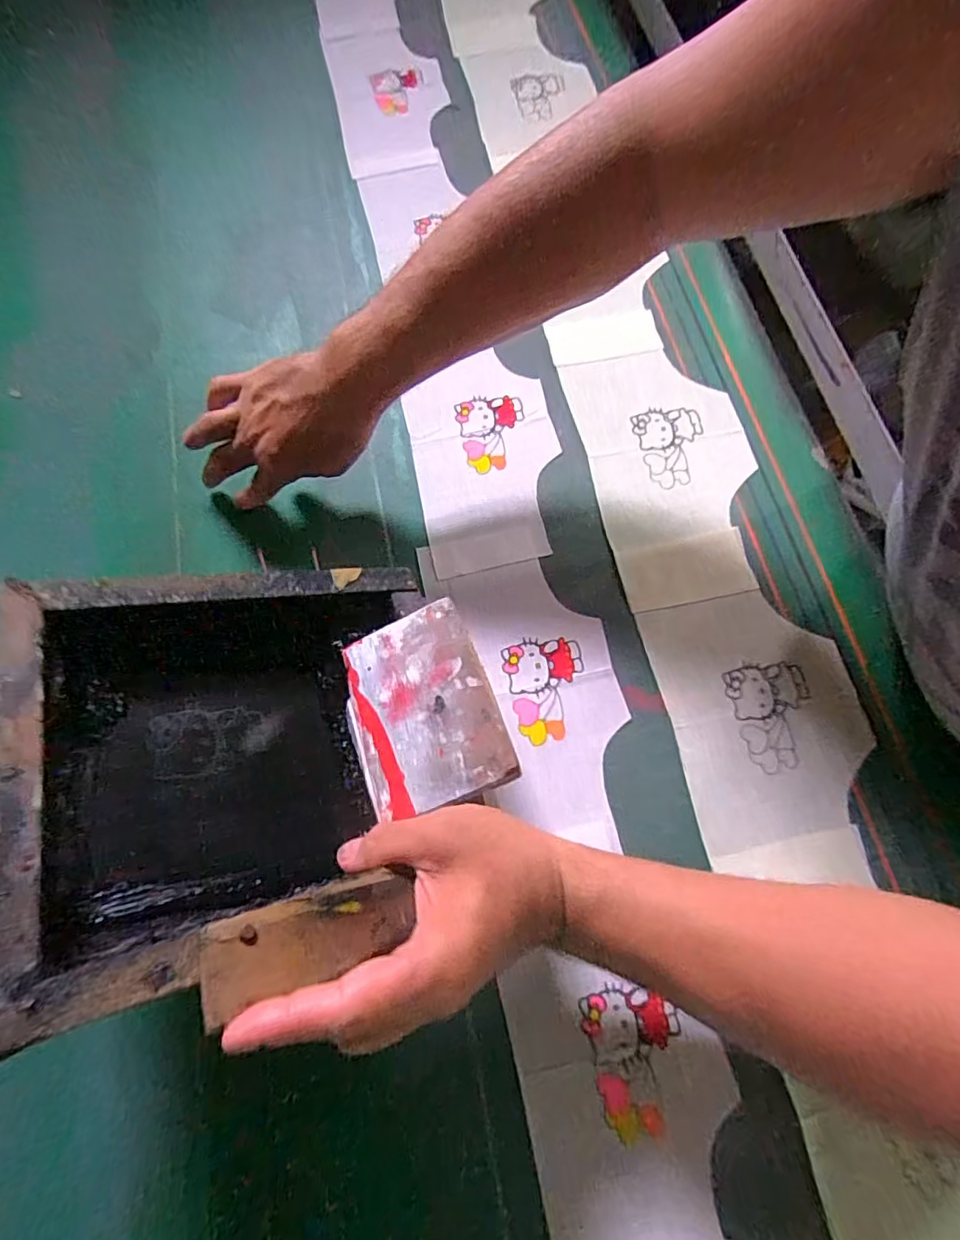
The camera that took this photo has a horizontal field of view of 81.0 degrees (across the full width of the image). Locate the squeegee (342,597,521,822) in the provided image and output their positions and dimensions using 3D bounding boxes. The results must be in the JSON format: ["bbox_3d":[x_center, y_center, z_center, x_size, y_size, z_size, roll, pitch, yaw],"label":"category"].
[{"bbox_3d":[-0.039,0.056,0.360,0.095,0.004,0.126,-26,64,10],"label":"squeegee"}]

